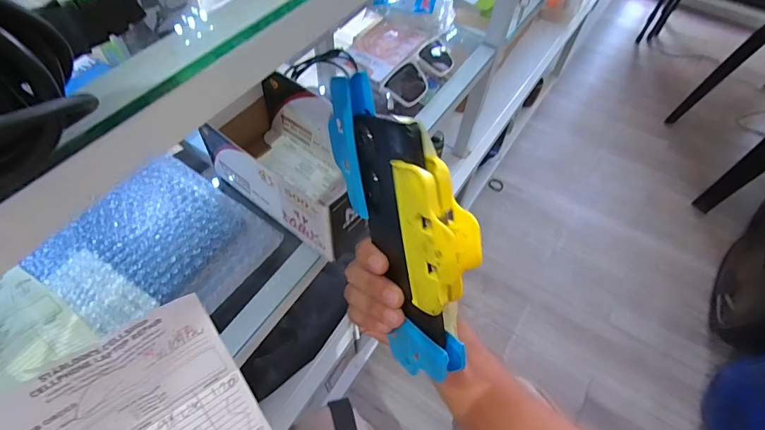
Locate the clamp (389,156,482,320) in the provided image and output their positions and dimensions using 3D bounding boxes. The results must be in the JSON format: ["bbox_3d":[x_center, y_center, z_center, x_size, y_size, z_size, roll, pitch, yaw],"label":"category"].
[{"bbox_3d":[0.035,0.015,0.235,0.039,0.096,0.037,-11,19,-6],"label":"clamp"}]

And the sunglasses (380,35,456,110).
[{"bbox_3d":[0.058,-0.205,0.562,0.057,0.045,0.168,26,49,16],"label":"sunglasses"}]

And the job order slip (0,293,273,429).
[{"bbox_3d":[-0.132,0.131,0.241,0.102,0.145,0.021,-30,23,-29],"label":"job order slip"}]

